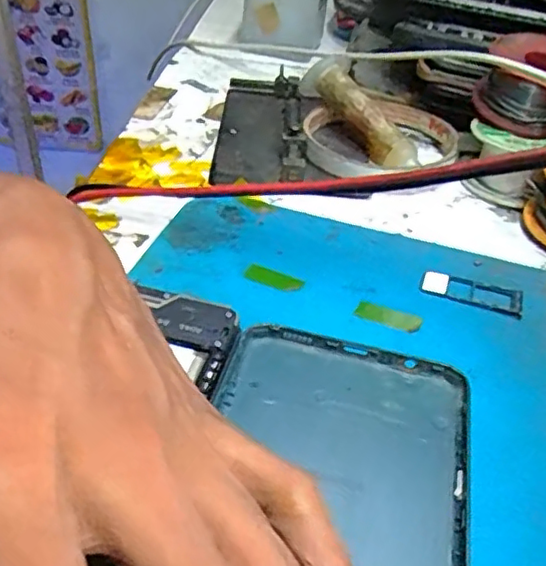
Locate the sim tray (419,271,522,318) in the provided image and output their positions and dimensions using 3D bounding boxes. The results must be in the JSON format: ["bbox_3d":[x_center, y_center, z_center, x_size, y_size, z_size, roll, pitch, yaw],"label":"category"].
[{"bbox_3d":[0.078,0.003,0.247,0.038,0.004,0.015,17,40,15],"label":"sim tray"}]

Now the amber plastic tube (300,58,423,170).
[{"bbox_3d":[0.048,-0.092,0.339,0.018,0.023,0.091,-18,56,-26],"label":"amber plastic tube"}]

